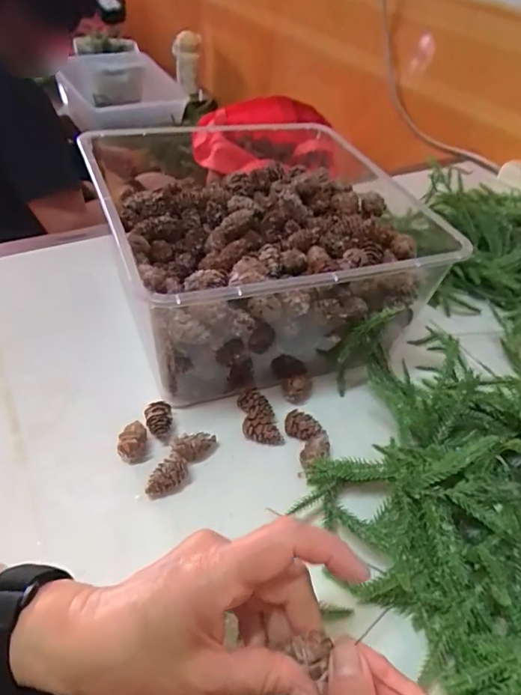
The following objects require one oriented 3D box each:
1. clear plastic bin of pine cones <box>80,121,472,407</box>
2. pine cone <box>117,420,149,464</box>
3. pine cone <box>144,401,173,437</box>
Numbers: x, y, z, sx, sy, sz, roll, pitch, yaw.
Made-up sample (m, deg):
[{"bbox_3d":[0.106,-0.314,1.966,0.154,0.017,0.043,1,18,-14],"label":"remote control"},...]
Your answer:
[{"bbox_3d":[0.002,-0.083,0.492,0.273,0.127,0.252,-13,47,-20],"label":"clear plastic bin of pine cones"},{"bbox_3d":[-0.105,0.078,0.404,0.023,0.022,0.027,-6,45,-14],"label":"pine cone"},{"bbox_3d":[-0.087,0.064,0.424,0.022,0.022,0.026,-9,46,-17],"label":"pine cone"}]

